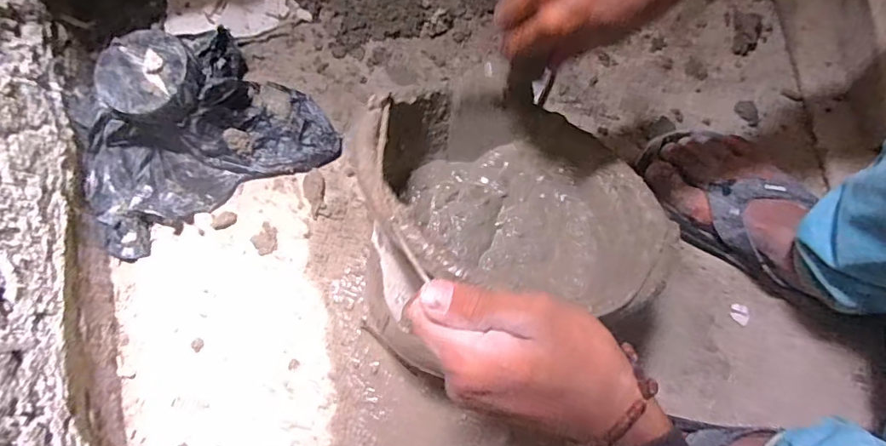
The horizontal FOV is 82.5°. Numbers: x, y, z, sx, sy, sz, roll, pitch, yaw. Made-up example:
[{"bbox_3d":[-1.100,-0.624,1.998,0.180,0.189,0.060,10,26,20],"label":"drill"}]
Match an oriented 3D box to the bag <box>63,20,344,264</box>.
[{"bbox_3d":[-0.270,-0.109,0.519,0.261,0.083,0.196,-28,80,-4],"label":"bag"}]

